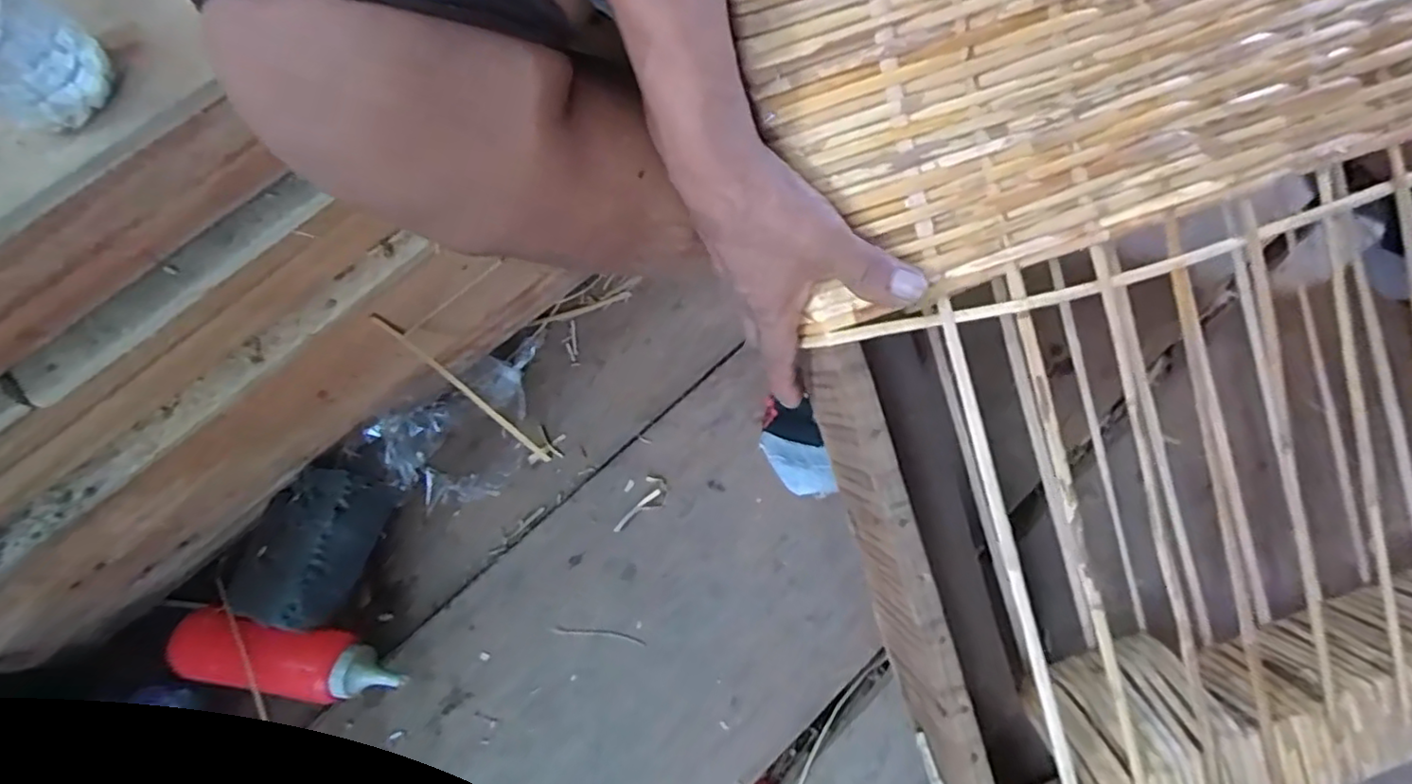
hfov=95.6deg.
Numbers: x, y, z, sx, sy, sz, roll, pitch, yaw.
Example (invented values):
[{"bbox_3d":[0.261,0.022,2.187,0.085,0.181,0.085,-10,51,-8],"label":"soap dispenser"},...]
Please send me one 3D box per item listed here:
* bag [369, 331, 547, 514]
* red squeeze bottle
[{"bbox_3d":[-0.193,0.022,0.542,0.103,0.055,0.165,43,78,15],"label":"bag"},{"bbox_3d":[-0.318,0.203,0.488,0.175,0.044,0.049,9,73,3],"label":"red squeeze bottle"}]

